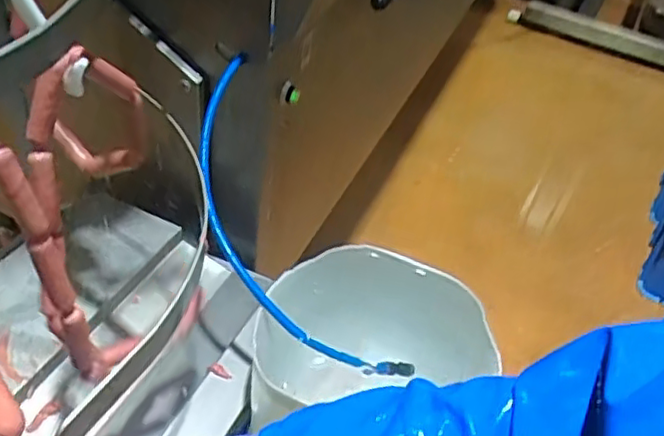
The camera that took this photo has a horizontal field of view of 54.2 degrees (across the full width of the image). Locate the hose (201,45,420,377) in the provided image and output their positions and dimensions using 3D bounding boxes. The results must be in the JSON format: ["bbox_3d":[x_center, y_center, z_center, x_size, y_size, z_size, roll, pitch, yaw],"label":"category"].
[{"bbox_3d":[-0.075,0.013,0.875,0.167,0.068,0.510,-25,77,-27],"label":"hose"}]

